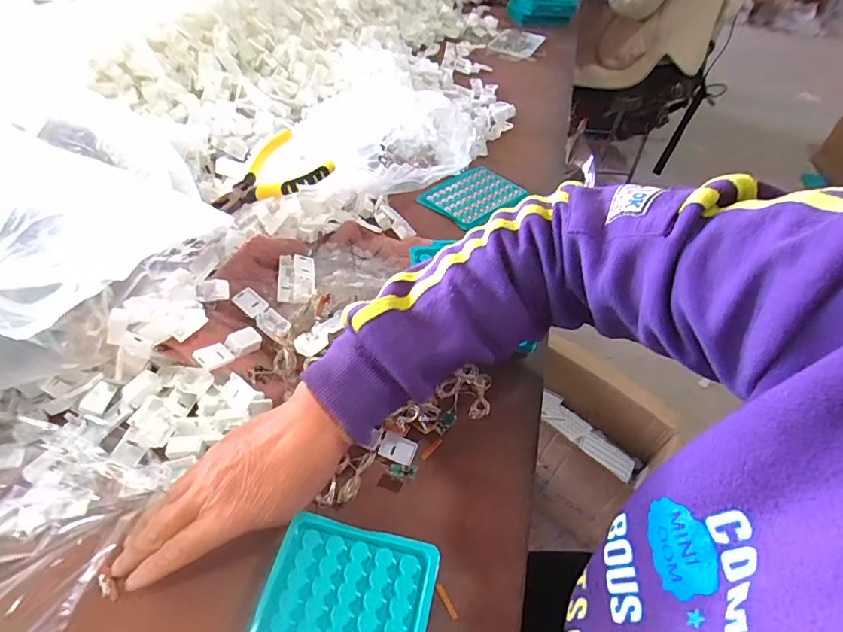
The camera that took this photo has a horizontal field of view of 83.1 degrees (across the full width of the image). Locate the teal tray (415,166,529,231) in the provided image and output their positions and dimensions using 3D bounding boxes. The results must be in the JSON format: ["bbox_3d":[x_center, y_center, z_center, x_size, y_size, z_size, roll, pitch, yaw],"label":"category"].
[{"bbox_3d":[0.068,-0.163,0.633,0.093,0.009,0.123,37,55,25],"label":"teal tray"}]

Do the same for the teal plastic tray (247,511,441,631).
[{"bbox_3d":[-0.049,0.182,0.263,0.096,0.009,0.123,12,49,6],"label":"teal plastic tray"}]

